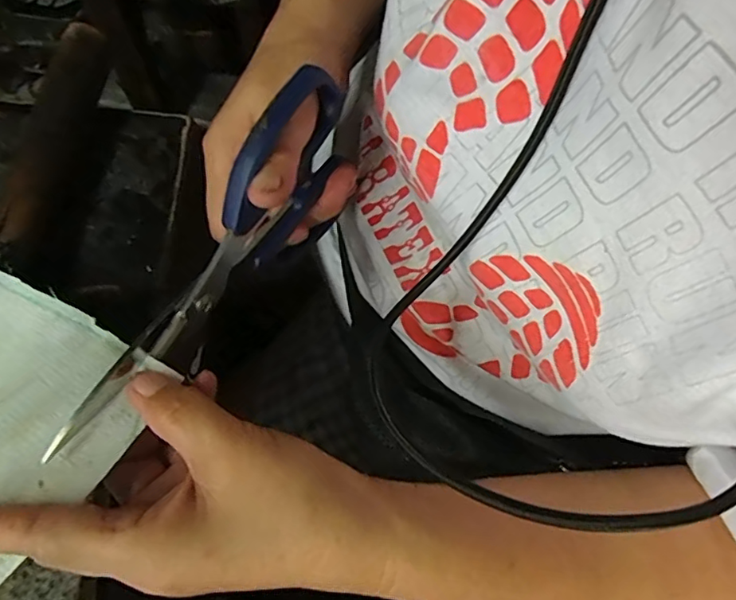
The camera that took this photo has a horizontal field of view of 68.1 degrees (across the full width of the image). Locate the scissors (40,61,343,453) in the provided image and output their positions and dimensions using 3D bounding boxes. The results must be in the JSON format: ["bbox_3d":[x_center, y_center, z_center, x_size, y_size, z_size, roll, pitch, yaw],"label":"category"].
[{"bbox_3d":[-0.064,-0.012,0.242,0.021,0.077,0.179,34,78,9],"label":"scissors"}]

